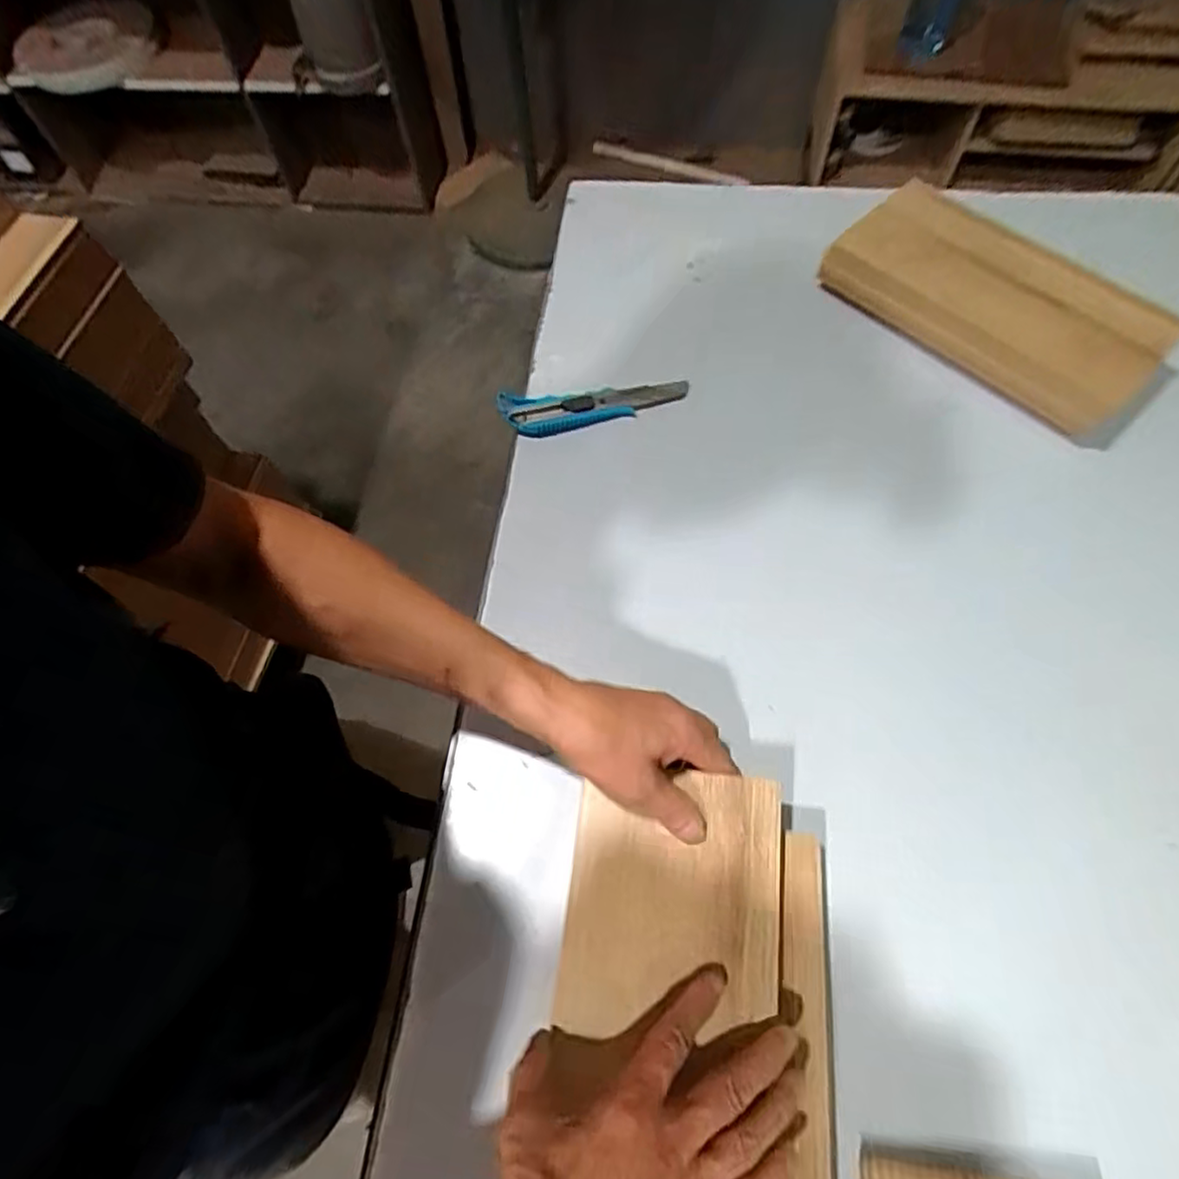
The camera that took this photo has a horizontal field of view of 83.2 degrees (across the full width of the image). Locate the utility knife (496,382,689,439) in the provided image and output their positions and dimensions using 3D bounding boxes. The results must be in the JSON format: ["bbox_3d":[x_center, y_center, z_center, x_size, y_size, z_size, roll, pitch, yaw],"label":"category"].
[{"bbox_3d":[0.005,-0.175,0.637,0.179,0.031,0.041,-7,67,0],"label":"utility knife"}]

